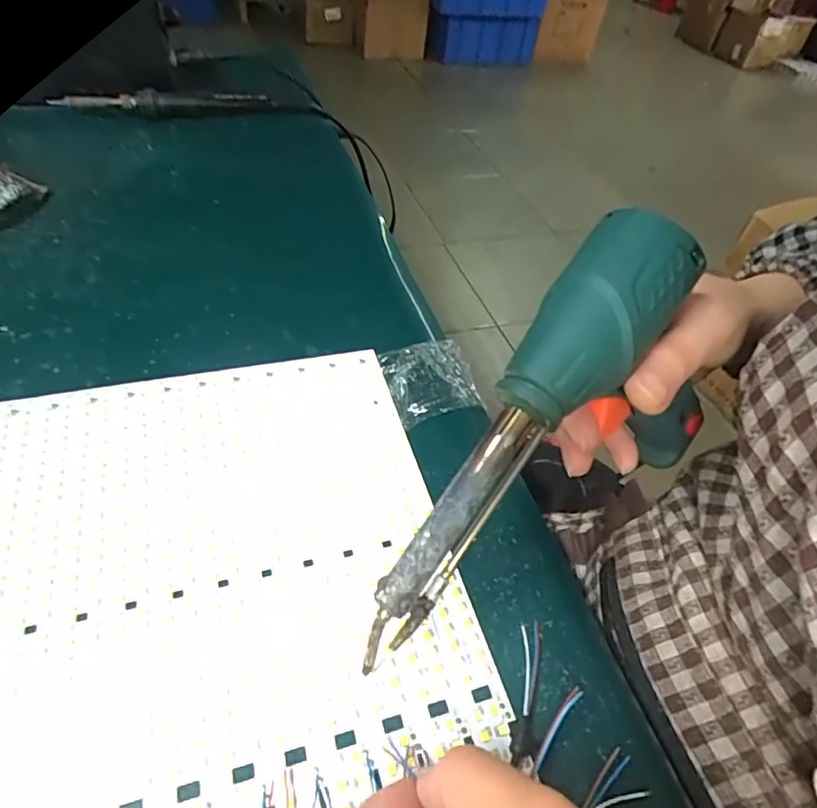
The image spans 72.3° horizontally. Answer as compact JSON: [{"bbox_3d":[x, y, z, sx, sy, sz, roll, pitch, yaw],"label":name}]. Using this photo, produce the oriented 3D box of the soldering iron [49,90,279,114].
[{"bbox_3d":[-0.221,-0.277,0.511,0.185,0.014,0.015,-4,53,-13],"label":"soldering iron"}]

